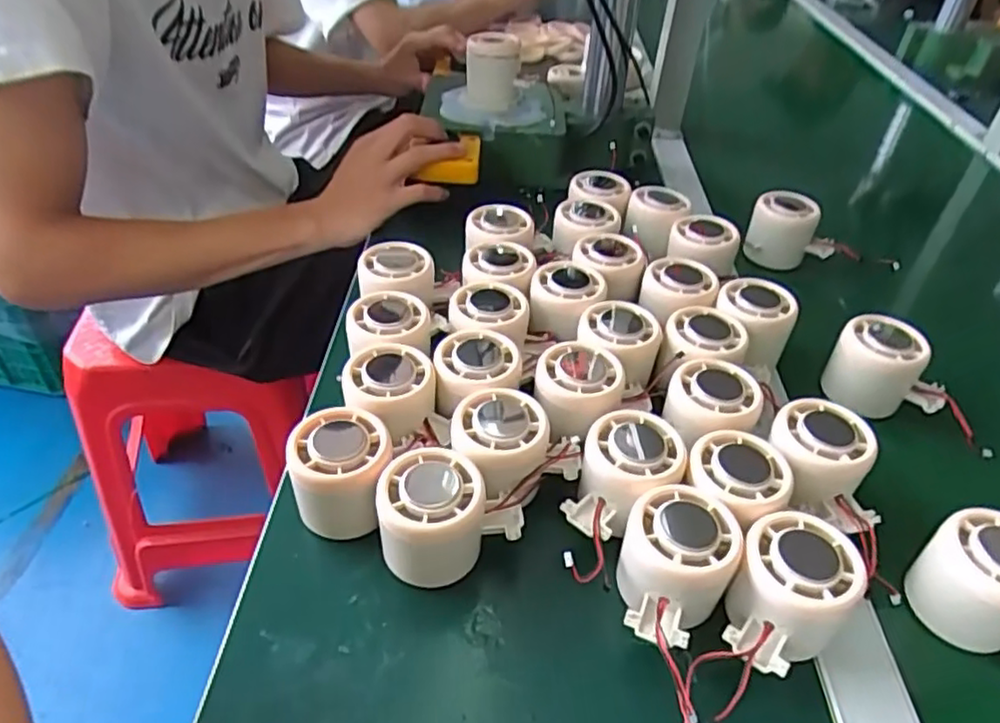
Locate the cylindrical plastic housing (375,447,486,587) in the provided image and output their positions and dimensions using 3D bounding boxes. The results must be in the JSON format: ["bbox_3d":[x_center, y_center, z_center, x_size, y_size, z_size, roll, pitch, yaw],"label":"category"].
[{"bbox_3d":[-0.036,0.084,0.361,0.052,0.062,0.051,2,41,-2],"label":"cylindrical plastic housing"}]

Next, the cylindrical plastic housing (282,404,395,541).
[{"bbox_3d":[-0.089,0.065,0.379,0.055,0.062,0.050,2,41,-2],"label":"cylindrical plastic housing"}]

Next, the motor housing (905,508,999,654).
[{"bbox_3d":[0.255,0.119,0.346,0.053,0.049,0.068,-16,45,-21],"label":"motor housing"}]

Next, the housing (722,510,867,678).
[{"bbox_3d":[0.141,0.117,0.338,0.071,0.056,0.053,-21,47,-25],"label":"housing"}]

